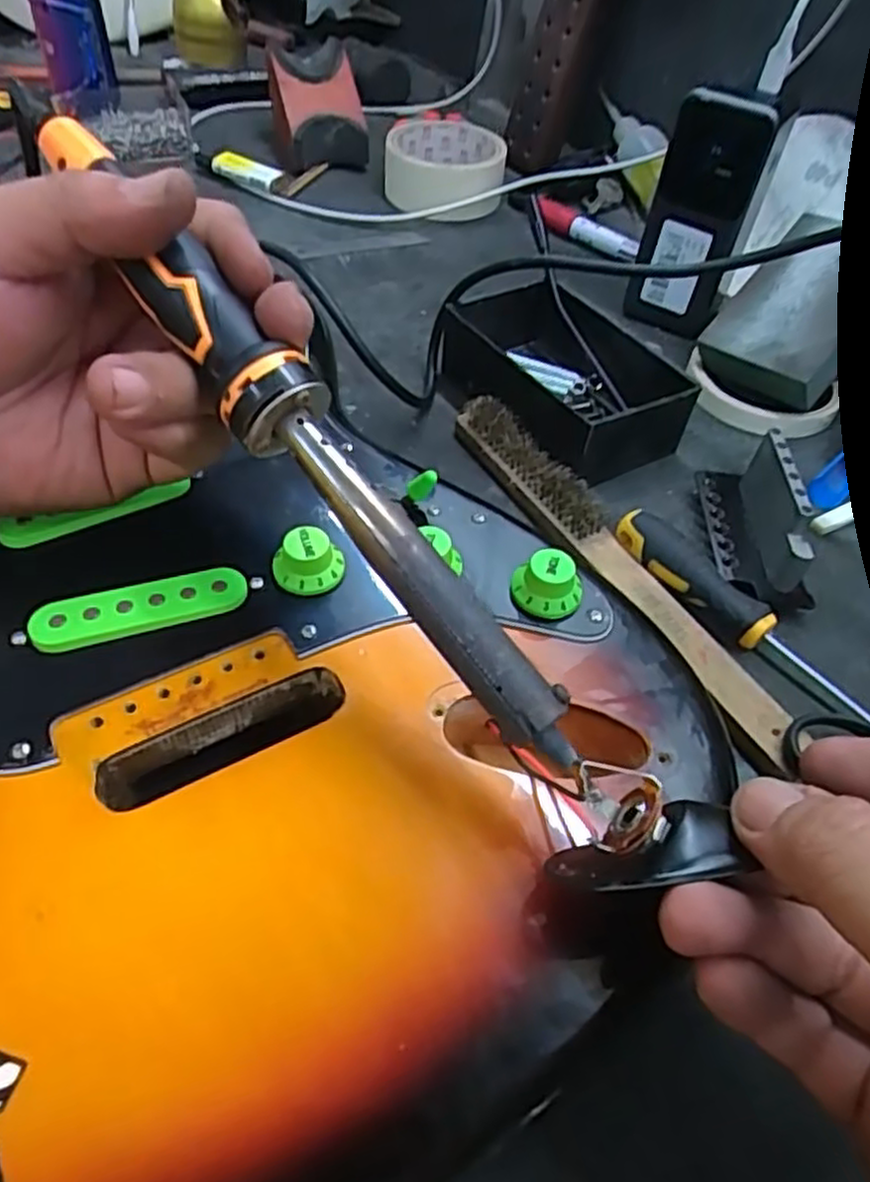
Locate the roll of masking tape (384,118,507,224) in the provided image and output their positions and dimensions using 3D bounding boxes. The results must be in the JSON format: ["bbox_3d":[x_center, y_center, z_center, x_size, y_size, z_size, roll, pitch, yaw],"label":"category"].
[{"bbox_3d":[0.006,-0.323,0.581,0.090,0.034,0.107,-2,50,-5],"label":"roll of masking tape"}]

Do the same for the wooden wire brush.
[{"bbox_3d":[0.077,-0.018,0.342,0.023,0.021,0.228,-22,55,-21],"label":"wooden wire brush"}]

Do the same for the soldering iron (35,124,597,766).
[{"bbox_3d":[-0.042,-0.048,0.212,0.022,0.019,0.240,-35,80,-29],"label":"soldering iron"}]

